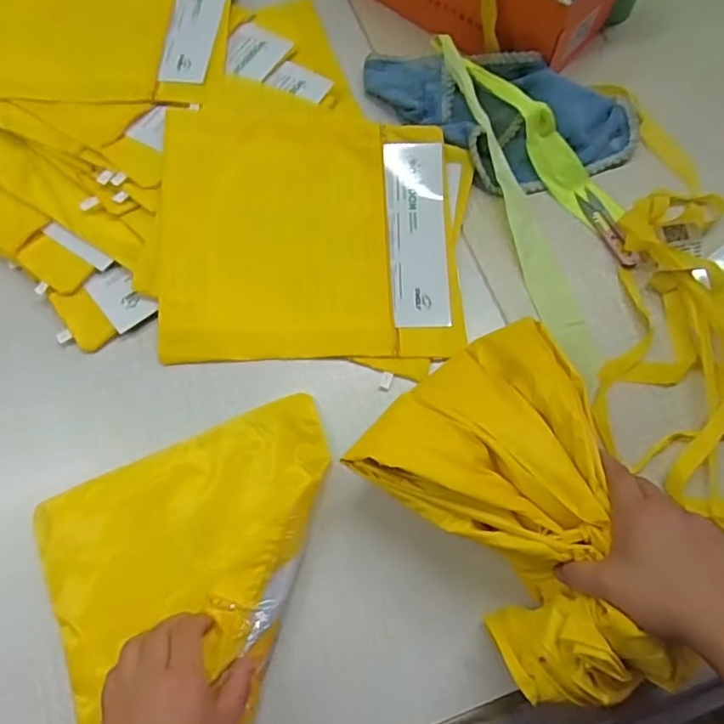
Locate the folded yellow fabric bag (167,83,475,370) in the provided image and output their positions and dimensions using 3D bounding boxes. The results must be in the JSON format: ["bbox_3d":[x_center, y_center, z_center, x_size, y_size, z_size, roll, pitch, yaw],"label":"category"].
[{"bbox_3d":[-0.052,-0.147,0.564,0.286,0.031,0.287,-1,72,-1],"label":"folded yellow fabric bag"}]

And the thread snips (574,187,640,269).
[{"bbox_3d":[0.258,-0.143,0.593,0.020,0.011,0.101,-22,73,-7],"label":"thread snips"}]

